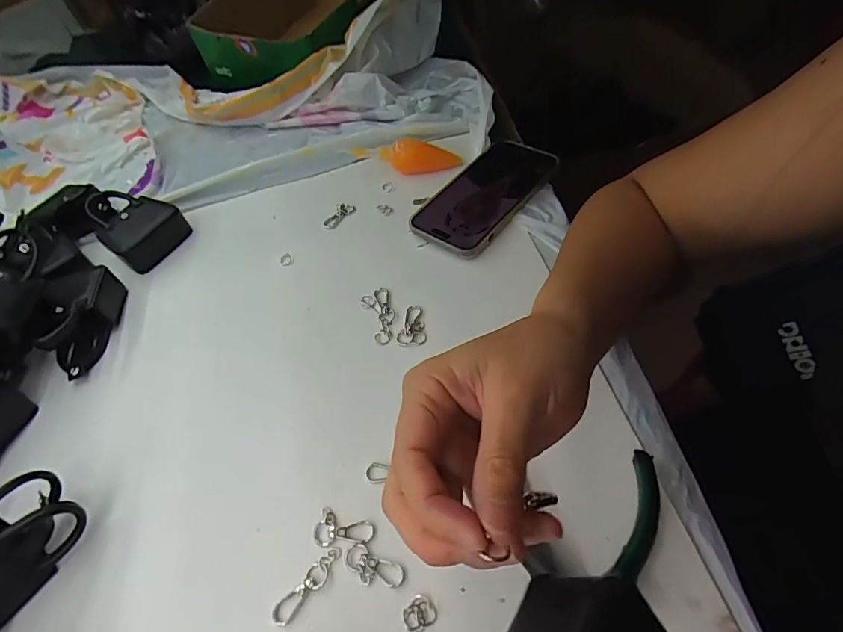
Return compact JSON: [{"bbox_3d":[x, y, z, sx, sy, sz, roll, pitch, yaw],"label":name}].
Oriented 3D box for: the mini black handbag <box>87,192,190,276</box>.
[{"bbox_3d":[-0.316,-0.100,0.514,0.099,0.044,0.075,26,63,27],"label":"mini black handbag"}]

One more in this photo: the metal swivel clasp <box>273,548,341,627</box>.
[{"bbox_3d":[-0.071,0.166,0.289,0.014,0.004,0.052,36,67,31],"label":"metal swivel clasp"}]

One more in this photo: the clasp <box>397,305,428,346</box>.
[{"bbox_3d":[-0.009,0.008,0.396,0.024,0.006,0.040,-9,53,5],"label":"clasp"}]

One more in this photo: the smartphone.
[{"bbox_3d":[0.062,-0.125,0.465,0.086,0.015,0.165,26,63,27],"label":"smartphone"}]

